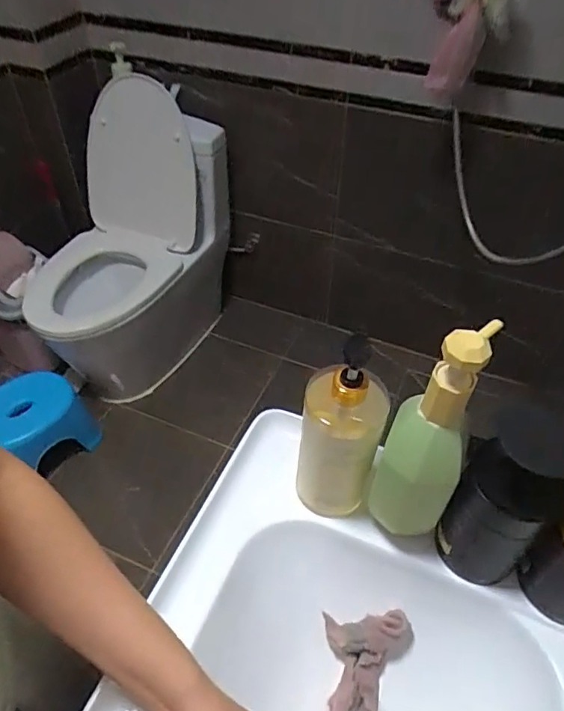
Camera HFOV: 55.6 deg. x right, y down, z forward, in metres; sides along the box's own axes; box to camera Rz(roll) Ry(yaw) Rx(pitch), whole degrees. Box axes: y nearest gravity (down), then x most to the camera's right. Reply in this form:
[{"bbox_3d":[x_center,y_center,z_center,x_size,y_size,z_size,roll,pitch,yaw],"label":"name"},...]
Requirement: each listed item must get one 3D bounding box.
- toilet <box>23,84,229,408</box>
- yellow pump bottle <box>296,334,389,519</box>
[{"bbox_3d":[-0.495,-0.335,1.661,0.448,0.732,0.750,20,50,18],"label":"toilet"},{"bbox_3d":[0.056,0.077,0.515,0.074,0.201,0.071,10,47,8],"label":"yellow pump bottle"}]

